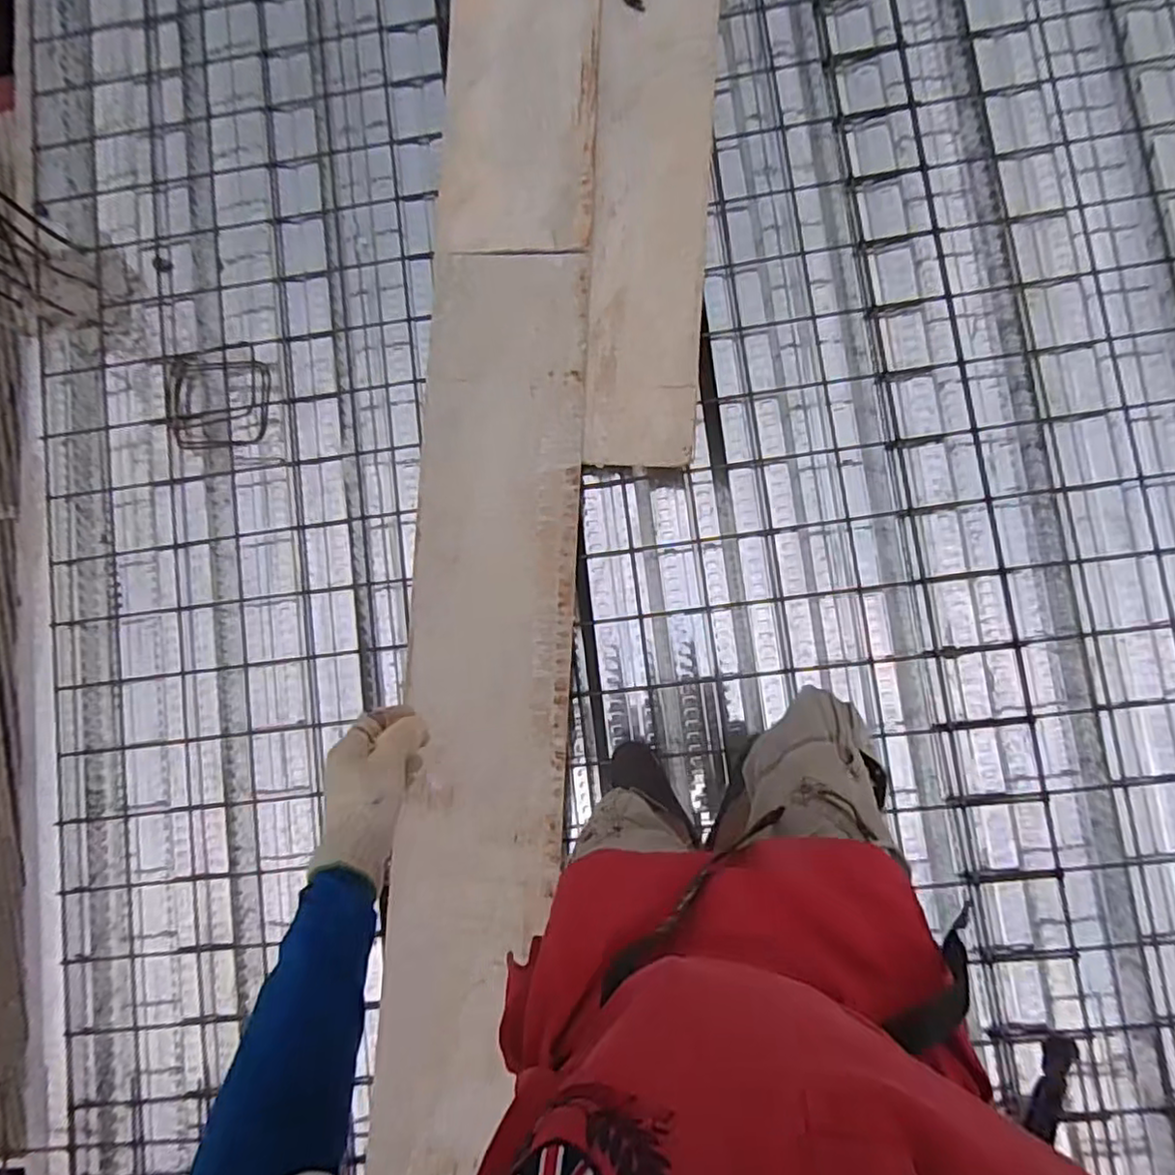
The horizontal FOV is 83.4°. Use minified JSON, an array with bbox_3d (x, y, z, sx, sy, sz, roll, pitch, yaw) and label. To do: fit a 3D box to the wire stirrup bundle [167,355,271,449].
[{"bbox_3d":[-0.861,-0.434,1.541,0.246,0.035,0.218,-3,82,5],"label":"wire stirrup bundle"}]

